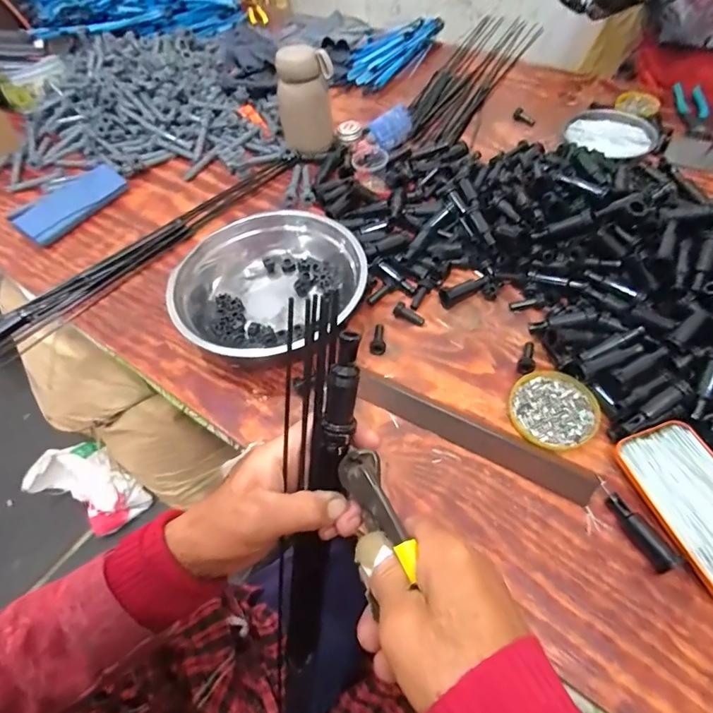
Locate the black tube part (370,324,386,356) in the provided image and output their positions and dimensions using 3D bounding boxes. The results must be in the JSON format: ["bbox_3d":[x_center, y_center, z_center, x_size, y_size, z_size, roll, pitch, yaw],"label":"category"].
[{"bbox_3d":[0.024,-0.020,0.512,0.017,0.013,0.037,-2,56,4],"label":"black tube part"}]

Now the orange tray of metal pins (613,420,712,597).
[{"bbox_3d":[0.292,0.128,0.382,0.074,0.021,0.142,-18,56,-7],"label":"orange tray of metal pins"}]

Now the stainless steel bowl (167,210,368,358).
[{"bbox_3d":[-0.108,-0.085,0.540,0.208,0.060,0.222,30,63,22],"label":"stainless steel bowl"}]

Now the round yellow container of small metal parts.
[{"bbox_3d":[0.197,0.053,0.452,0.083,0.010,0.082,-2,56,3],"label":"round yellow container of small metal parts"}]

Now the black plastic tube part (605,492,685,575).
[{"bbox_3d":[0.235,0.144,0.372,0.018,0.019,0.065,-25,58,-12],"label":"black plastic tube part"}]

